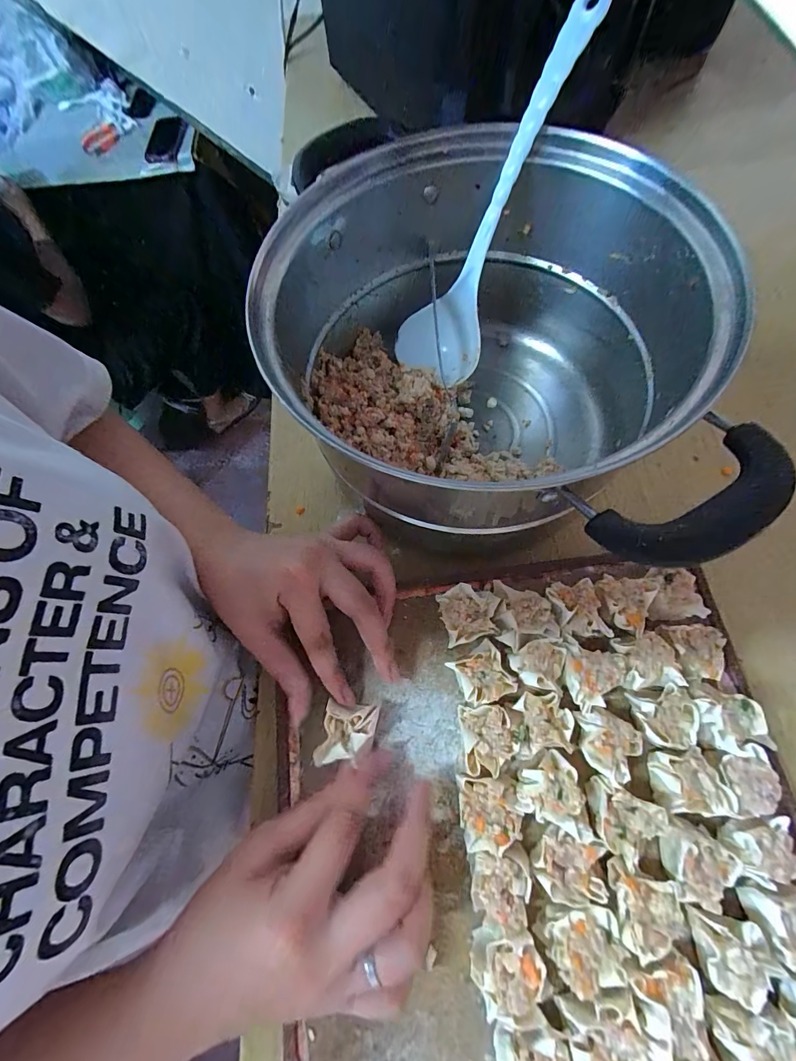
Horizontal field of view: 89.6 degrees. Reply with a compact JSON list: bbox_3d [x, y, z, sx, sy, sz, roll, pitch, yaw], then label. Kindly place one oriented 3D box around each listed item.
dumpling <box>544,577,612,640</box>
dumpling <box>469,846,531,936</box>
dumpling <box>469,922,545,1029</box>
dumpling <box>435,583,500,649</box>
[{"bbox_3d":[0.116,0.052,0.262,0.030,0.021,0.039,-8,69,-1],"label":"dumpling"},{"bbox_3d":[0.055,0.191,0.216,0.032,0.019,0.032,3,69,3],"label":"dumpling"},{"bbox_3d":[0.055,0.225,0.204,0.034,0.022,0.038,6,70,4],"label":"dumpling"},{"bbox_3d":[0.047,0.054,0.266,0.036,0.017,0.035,-14,69,-3],"label":"dumpling"}]

